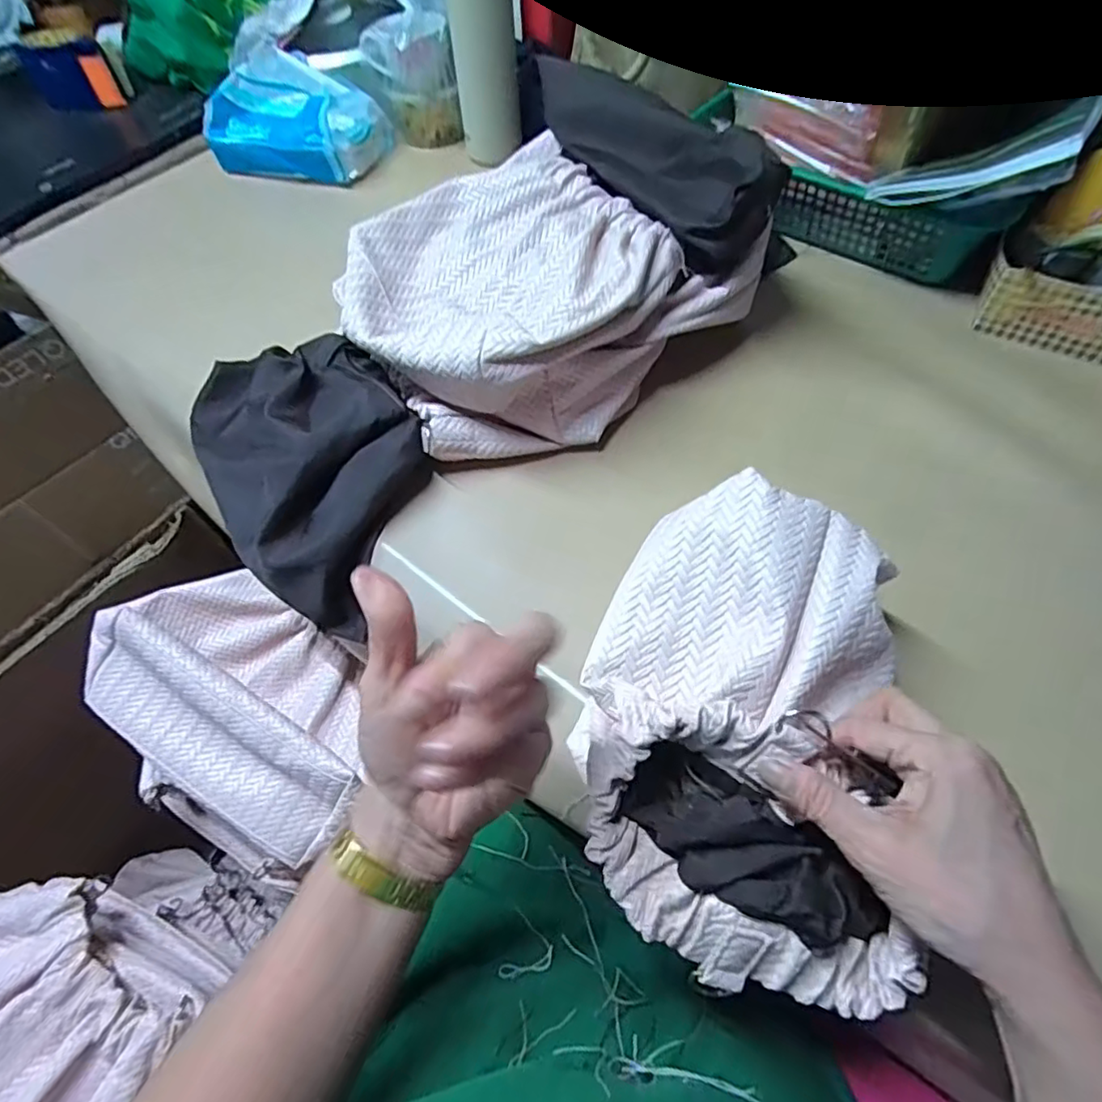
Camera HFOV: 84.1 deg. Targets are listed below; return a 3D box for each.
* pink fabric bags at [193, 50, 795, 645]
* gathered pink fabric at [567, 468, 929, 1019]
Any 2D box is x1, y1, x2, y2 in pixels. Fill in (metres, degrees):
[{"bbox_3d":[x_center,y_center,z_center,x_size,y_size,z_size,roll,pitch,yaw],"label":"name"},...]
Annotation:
[{"bbox_3d":[-0.076,-0.209,0.526,0.506,0.136,0.291,-37,62,-19],"label":"pink fabric bags"},{"bbox_3d":[0.105,0.081,0.318,0.159,0.063,0.240,11,58,10],"label":"gathered pink fabric"}]

